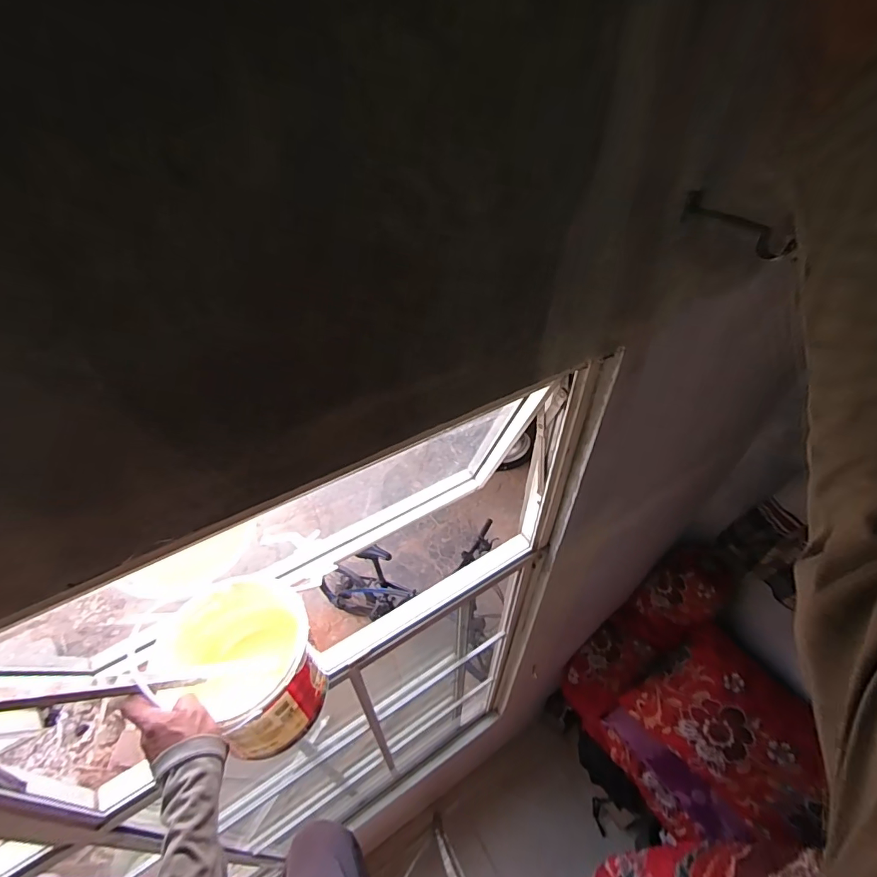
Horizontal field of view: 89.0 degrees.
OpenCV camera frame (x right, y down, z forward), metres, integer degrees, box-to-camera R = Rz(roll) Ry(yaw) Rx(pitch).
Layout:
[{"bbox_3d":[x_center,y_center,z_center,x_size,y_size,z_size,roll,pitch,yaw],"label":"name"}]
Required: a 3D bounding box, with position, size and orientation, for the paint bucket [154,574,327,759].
[{"bbox_3d":[-0.256,0.315,0.627,0.164,0.188,0.198,-26,50,-24],"label":"paint bucket"}]

